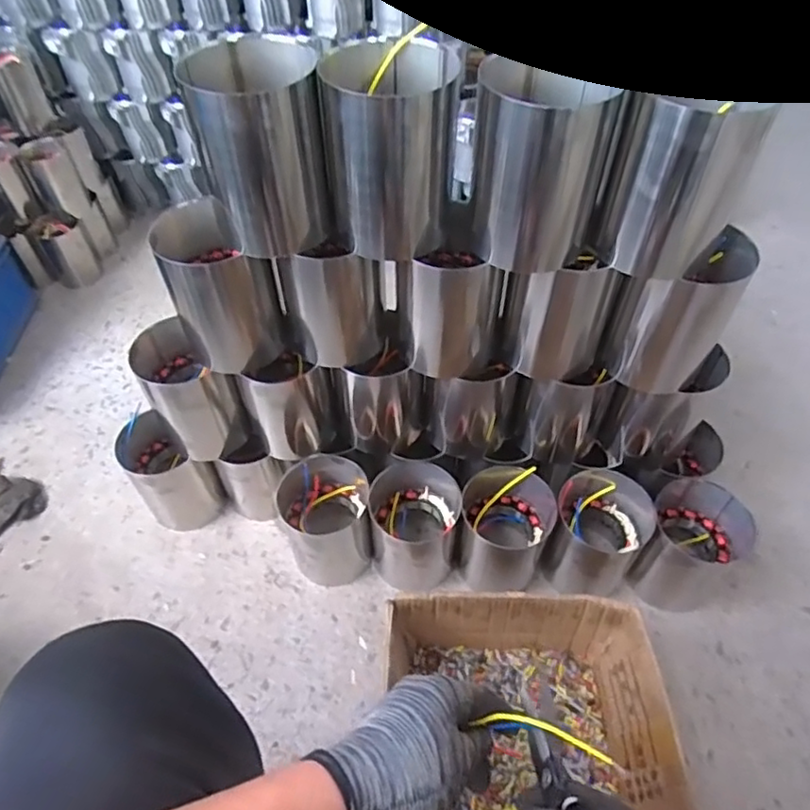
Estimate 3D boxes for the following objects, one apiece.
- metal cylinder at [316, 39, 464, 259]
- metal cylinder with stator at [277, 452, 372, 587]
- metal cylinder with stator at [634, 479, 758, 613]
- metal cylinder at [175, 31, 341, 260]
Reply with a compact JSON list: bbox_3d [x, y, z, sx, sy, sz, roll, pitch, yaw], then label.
[{"bbox_3d":[-0.010,-0.242,0.597,0.117,0.168,0.093,5,51,5],"label":"metal cylinder"},{"bbox_3d":[-0.111,0.166,0.868,0.120,0.152,0.121,-13,52,-9],"label":"metal cylinder with stator"},{"bbox_3d":[0.387,0.193,0.848,0.130,0.137,0.120,-3,51,-1],"label":"metal cylinder with stator"},{"bbox_3d":[-0.138,-0.247,0.598,0.113,0.171,0.093,-14,52,-10],"label":"metal cylinder"}]

